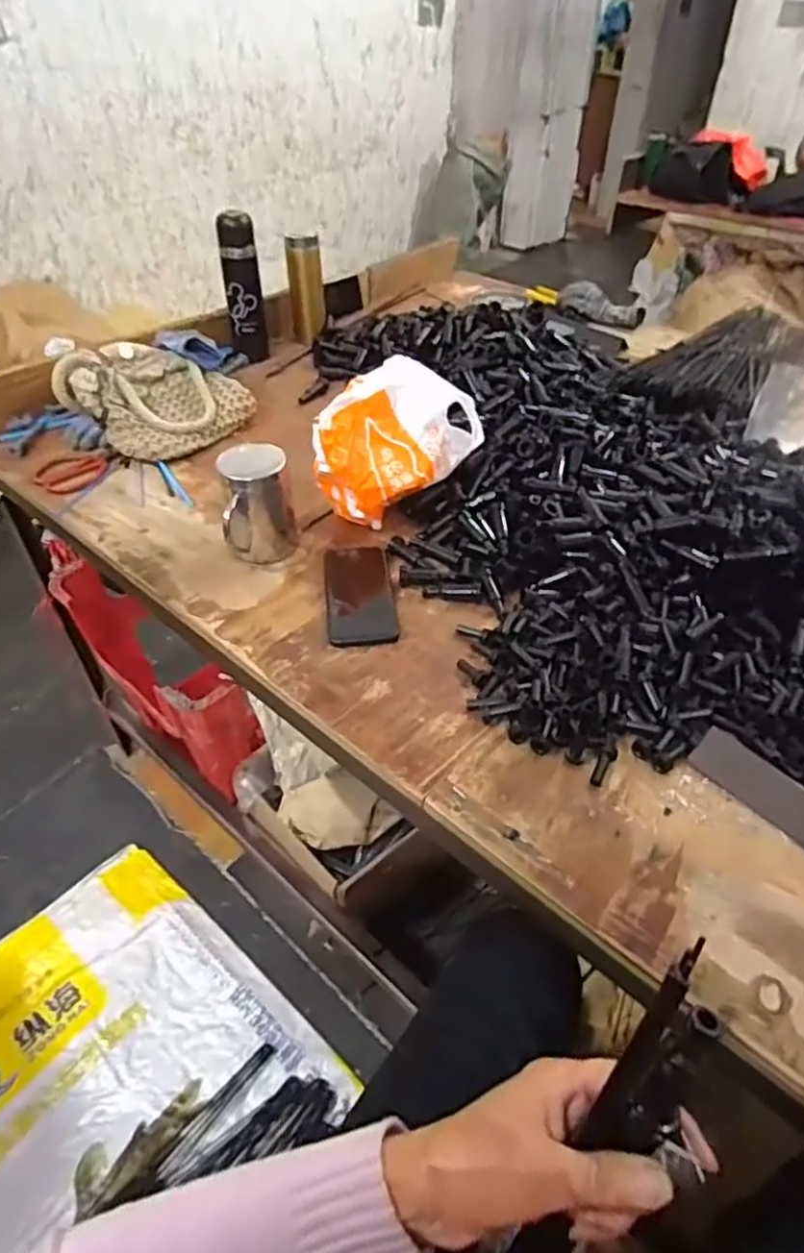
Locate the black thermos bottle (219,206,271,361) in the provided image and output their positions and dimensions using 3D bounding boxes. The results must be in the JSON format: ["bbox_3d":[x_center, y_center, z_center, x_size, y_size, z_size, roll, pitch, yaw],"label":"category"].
[{"bbox_3d":[-0.277,-0.587,1.163,0.060,0.220,0.055,-7,44,-8],"label":"black thermos bottle"}]

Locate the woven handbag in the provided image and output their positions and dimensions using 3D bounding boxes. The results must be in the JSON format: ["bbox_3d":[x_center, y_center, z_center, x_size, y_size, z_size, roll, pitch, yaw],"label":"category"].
[{"bbox_3d":[-0.368,-0.351,0.998,0.222,0.101,0.198,15,46,14],"label":"woven handbag"}]

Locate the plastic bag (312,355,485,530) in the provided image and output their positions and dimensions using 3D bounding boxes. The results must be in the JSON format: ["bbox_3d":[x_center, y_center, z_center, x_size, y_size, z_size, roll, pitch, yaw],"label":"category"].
[{"bbox_3d":[-0.004,-0.208,0.810,0.134,0.152,0.185,23,48,21],"label":"plastic bag"}]

